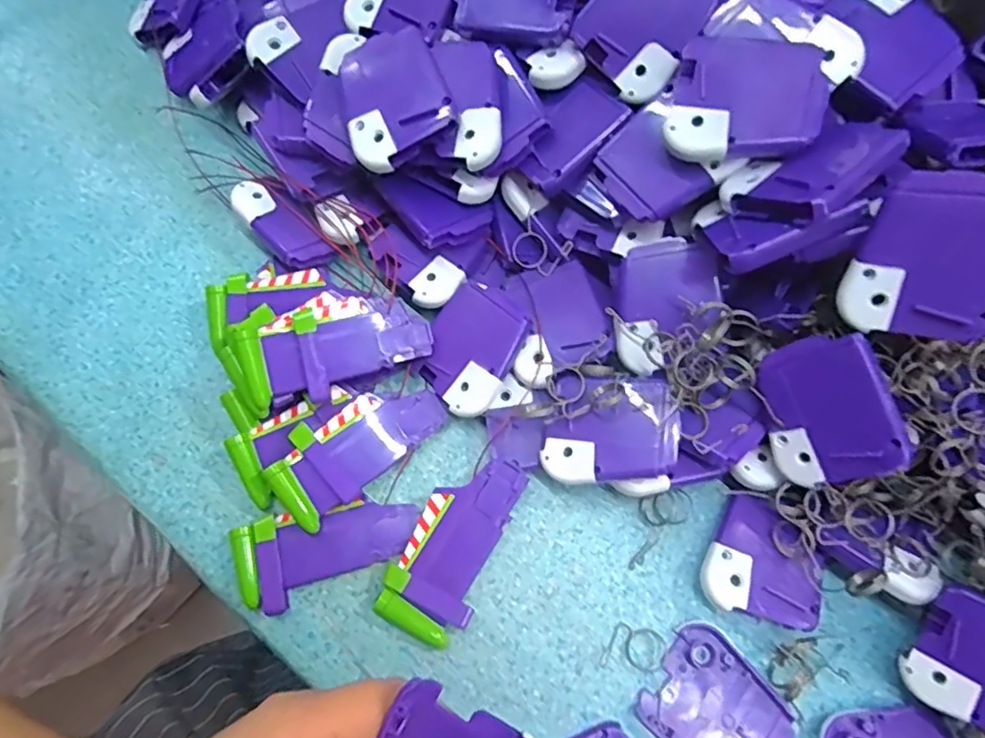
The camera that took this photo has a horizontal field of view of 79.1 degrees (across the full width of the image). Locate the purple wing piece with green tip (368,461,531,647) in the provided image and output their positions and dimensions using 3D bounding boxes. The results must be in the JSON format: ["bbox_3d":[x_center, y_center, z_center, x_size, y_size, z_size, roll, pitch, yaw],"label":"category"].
[{"bbox_3d":[-0.018,0.084,0.288,0.040,0.017,0.088,27,74,8],"label":"purple wing piece with green tip"}]

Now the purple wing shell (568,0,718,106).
[{"bbox_3d":[0.073,-0.162,0.275,0.050,0.005,0.061,44,107,-6],"label":"purple wing shell"}]

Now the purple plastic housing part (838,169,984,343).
[{"bbox_3d":[0.169,-0.042,0.228,0.052,0.004,0.061,11,113,22],"label":"purple plastic housing part"}]

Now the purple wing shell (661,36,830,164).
[{"bbox_3d":[0.109,-0.115,0.257,0.061,0.012,0.053,13,88,10],"label":"purple wing shell"}]

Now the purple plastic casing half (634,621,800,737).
[{"bbox_3d":[0.102,0.155,0.269,0.060,0.007,0.052,40,76,11],"label":"purple plastic casing half"}]

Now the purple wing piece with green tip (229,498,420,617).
[{"bbox_3d":[-0.080,0.084,0.289,0.085,0.012,0.041,-20,73,-6],"label":"purple wing piece with green tip"}]

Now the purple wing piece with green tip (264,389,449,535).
[{"bbox_3d":[-0.068,0.037,0.298,0.086,0.019,0.040,-40,77,-12],"label":"purple wing piece with green tip"}]

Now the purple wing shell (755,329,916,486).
[{"bbox_3d":[0.142,0.019,0.257,0.007,0.053,0.061,-16,78,-48],"label":"purple wing shell"}]

